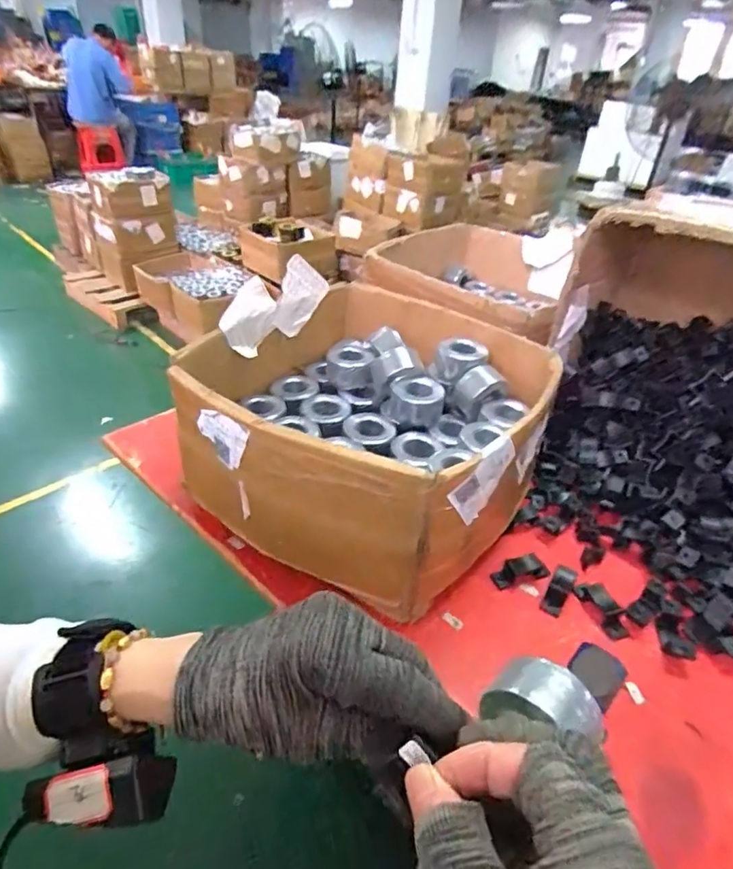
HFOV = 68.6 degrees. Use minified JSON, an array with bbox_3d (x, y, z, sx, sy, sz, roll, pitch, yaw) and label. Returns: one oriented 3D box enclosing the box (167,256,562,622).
[{"bbox_3d":[0.012,-0.030,0.619,0.356,0.150,0.369,19,38,19],"label":"box"}]

